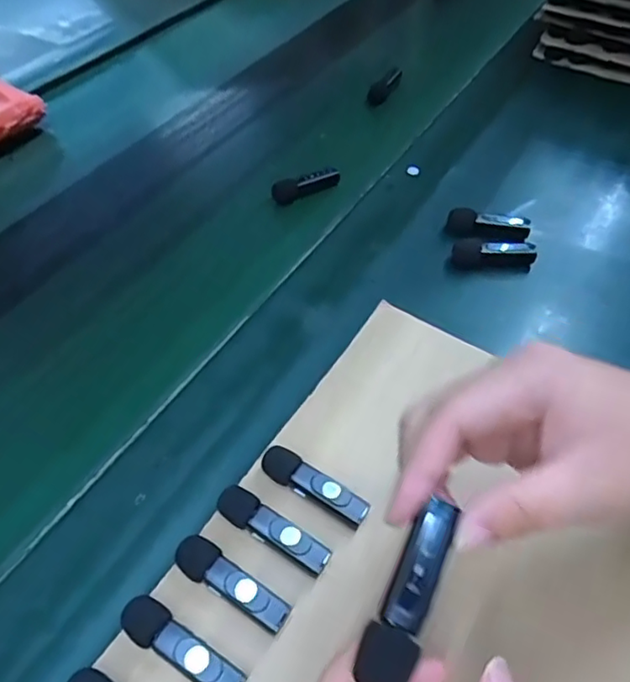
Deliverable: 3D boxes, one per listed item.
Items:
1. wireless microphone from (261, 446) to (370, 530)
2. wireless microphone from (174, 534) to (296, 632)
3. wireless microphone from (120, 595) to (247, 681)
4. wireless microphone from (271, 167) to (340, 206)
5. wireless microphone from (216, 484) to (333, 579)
[{"bbox_3d":[-0.001,0.080,0.331,0.064,0.014,0.017,25,53,21],"label":"wireless microphone"},{"bbox_3d":[-0.041,0.122,0.299,0.063,0.017,0.019,23,53,20],"label":"wireless microphone"},{"bbox_3d":[-0.062,0.145,0.279,0.065,0.017,0.018,24,53,21],"label":"wireless microphone"},{"bbox_3d":[-0.007,-0.142,0.534,0.068,0.019,0.017,-25,53,-20],"label":"wireless microphone"},{"bbox_3d":[-0.023,0.100,0.314,0.066,0.012,0.017,25,53,21],"label":"wireless microphone"}]

